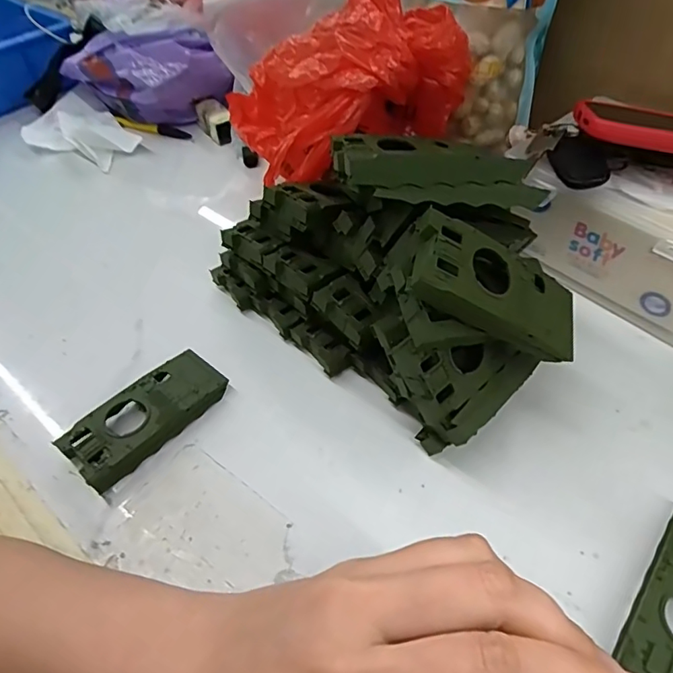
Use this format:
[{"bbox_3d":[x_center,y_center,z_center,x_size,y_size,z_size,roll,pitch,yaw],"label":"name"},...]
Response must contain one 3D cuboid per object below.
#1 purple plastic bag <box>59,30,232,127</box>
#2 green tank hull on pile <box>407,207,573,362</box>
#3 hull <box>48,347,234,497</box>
[{"bbox_3d":[-0.222,-0.305,0.593,0.179,0.082,0.107,23,54,21],"label":"purple plastic bag"},{"bbox_3d":[0.083,-0.024,0.269,0.108,0.024,0.045,23,46,-20],"label":"green tank hull on pile"},{"bbox_3d":[-0.126,0.052,0.342,0.046,0.020,0.102,34,59,27],"label":"hull"}]

